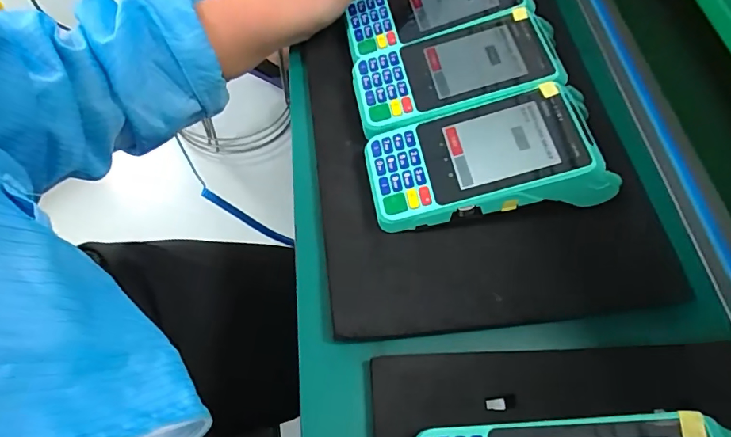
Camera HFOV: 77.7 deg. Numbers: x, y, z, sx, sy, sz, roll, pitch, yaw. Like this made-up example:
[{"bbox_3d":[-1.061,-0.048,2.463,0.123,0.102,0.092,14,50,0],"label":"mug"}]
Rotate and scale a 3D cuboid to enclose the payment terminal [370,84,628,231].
[{"bbox_3d":[0.082,-0.041,0.316,0.156,0.060,0.075,-8,63,-8],"label":"payment terminal"}]

